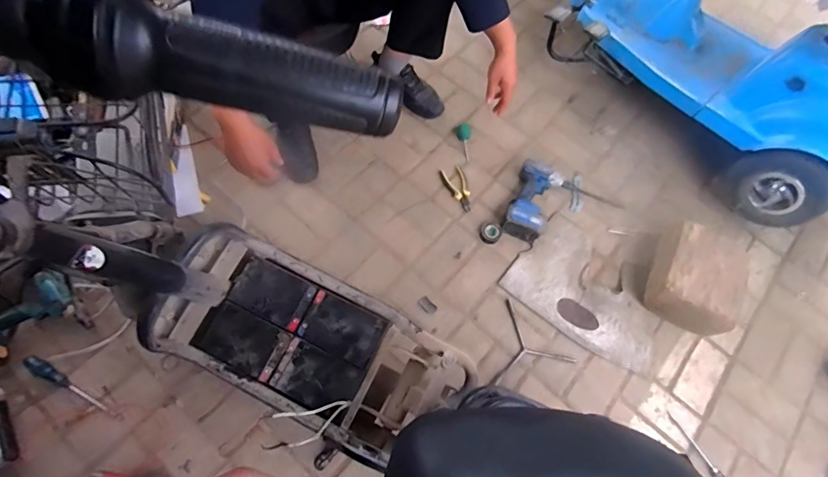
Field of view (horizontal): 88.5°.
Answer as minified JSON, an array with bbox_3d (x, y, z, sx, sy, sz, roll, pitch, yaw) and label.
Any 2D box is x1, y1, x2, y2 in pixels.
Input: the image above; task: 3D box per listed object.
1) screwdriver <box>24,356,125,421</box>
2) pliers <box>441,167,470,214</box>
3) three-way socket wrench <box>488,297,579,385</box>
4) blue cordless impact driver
[{"bbox_3d":[-0.749,0.335,0.941,0.240,0.023,0.028,34,70,-2],"label":"screwdriver"},{"bbox_3d":[0.136,-0.146,1.244,0.060,0.012,0.151,-20,71,-14],"label":"pliers"},{"bbox_3d":[0.257,0.291,1.047,0.212,0.011,0.190,42,69,12],"label":"three-way socket wrench"},{"bbox_3d":[0.335,-0.114,1.217,0.121,0.076,0.242,28,67,6],"label":"blue cordless impact driver"}]

